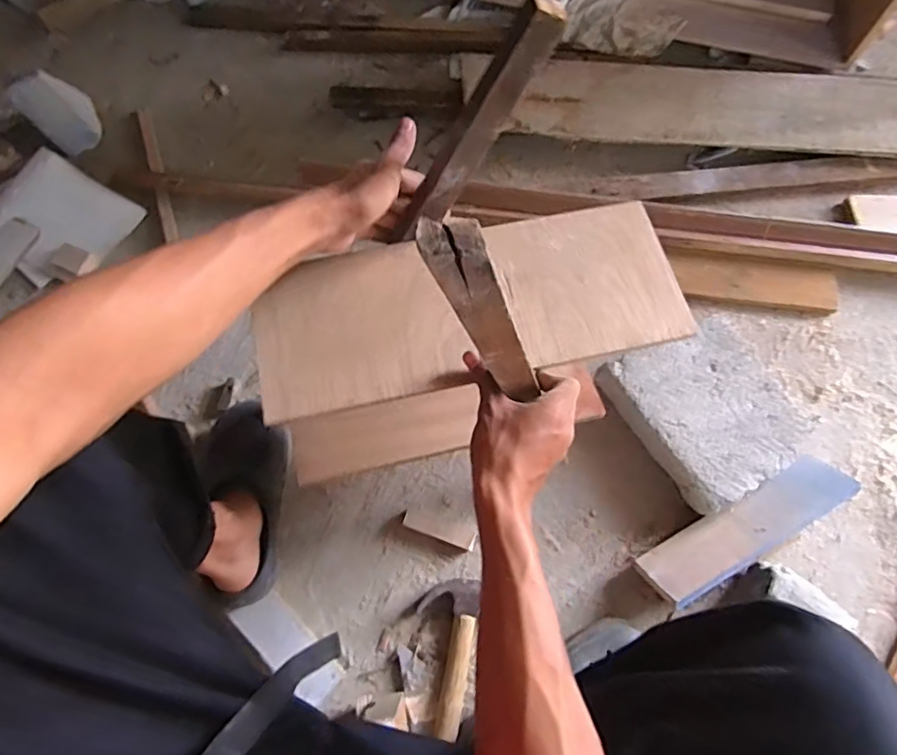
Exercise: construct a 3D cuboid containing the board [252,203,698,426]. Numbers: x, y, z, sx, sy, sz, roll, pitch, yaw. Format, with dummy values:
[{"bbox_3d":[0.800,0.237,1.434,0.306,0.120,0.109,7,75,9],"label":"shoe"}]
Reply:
[{"bbox_3d":[0.022,-0.069,0.530,0.388,0.014,0.153,-13,72,-7],"label":"board"}]

